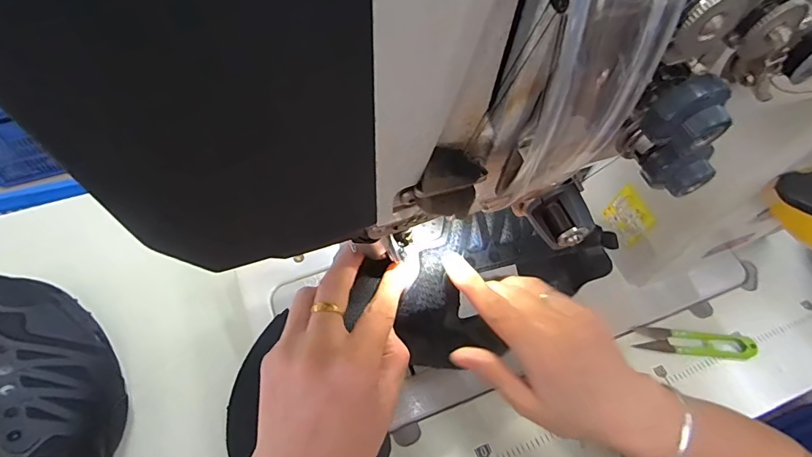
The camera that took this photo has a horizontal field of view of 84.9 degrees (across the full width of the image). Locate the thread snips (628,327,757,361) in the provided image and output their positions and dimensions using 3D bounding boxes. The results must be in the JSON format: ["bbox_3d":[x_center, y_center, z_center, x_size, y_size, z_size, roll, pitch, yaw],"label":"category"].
[{"bbox_3d":[0.300,0.118,0.461,0.114,0.013,0.028,5,54,4],"label":"thread snips"}]

